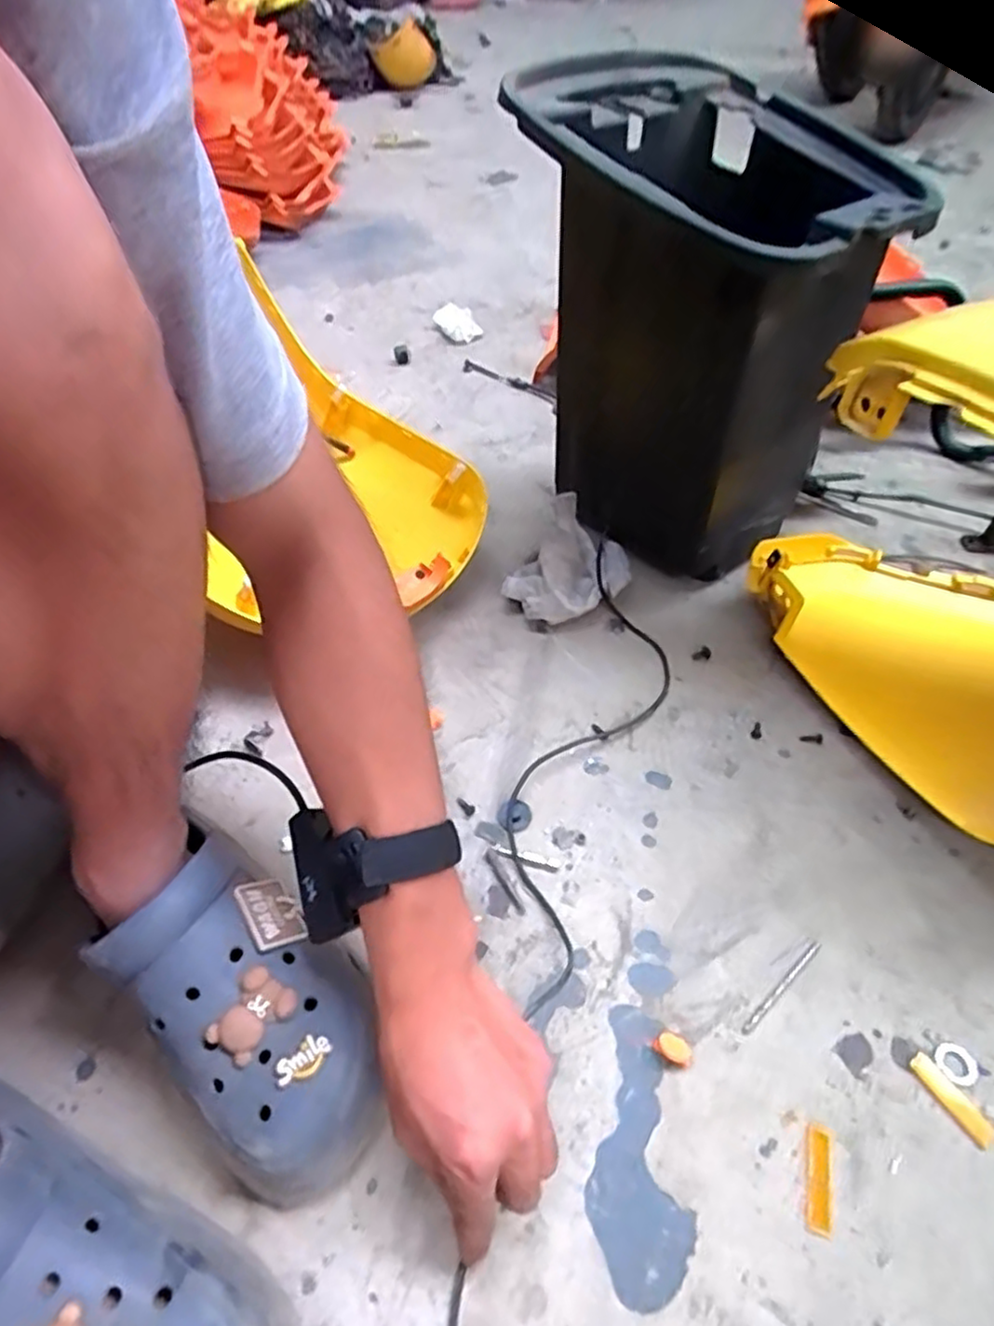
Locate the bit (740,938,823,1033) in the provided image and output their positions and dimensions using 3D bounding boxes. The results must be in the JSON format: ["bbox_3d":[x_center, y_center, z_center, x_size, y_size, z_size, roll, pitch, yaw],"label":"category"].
[{"bbox_3d":[0.180,0.202,0.430,0.080,0.004,0.006,-33,57,-25],"label":"bit"}]

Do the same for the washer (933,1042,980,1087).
[{"bbox_3d":[0.269,0.234,0.401,0.023,0.004,0.022,31,56,24],"label":"washer"}]

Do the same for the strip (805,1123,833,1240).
[{"bbox_3d":[0.172,0.276,0.366,0.013,0.004,0.049,14,51,11],"label":"strip"}]

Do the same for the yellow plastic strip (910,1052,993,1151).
[{"bbox_3d":[0.259,0.247,0.390,0.015,0.004,0.048,-27,55,-21],"label":"yellow plastic strip"}]

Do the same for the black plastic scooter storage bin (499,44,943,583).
[{"bbox_3d":[0.162,-0.263,0.605,0.262,0.341,0.221,33,57,25],"label":"black plastic scooter storage bin"}]

